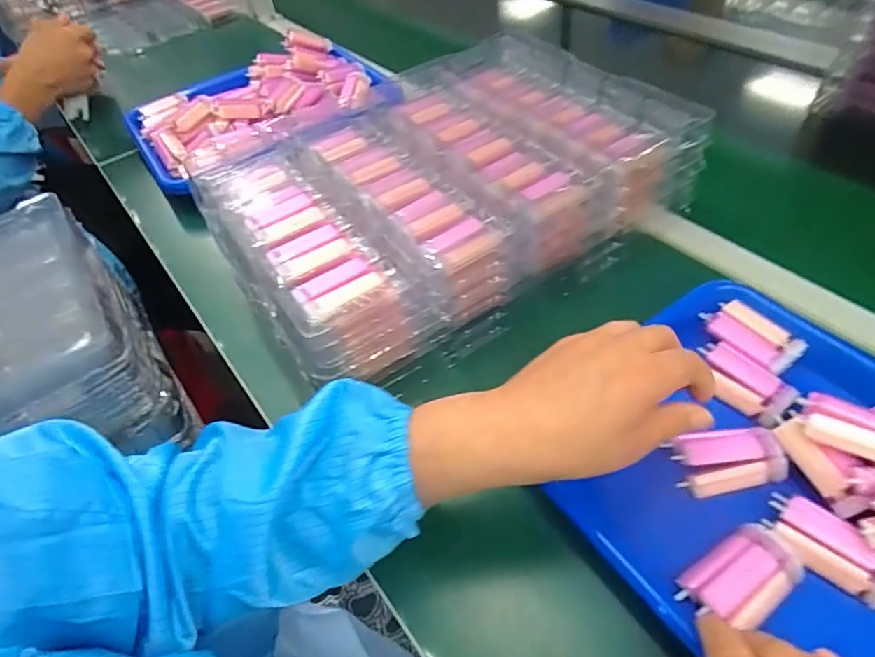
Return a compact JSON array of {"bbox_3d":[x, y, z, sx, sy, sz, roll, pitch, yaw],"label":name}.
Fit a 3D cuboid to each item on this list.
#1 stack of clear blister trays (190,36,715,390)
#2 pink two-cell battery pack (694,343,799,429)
[{"bbox_3d":[0.003,-0.135,0.532,0.400,0.106,0.299,-30,52,-19],"label":"stack of clear blister trays"},{"bbox_3d":[0.222,0.040,0.395,0.034,0.018,0.070,-28,51,-18],"label":"pink two-cell battery pack"}]

